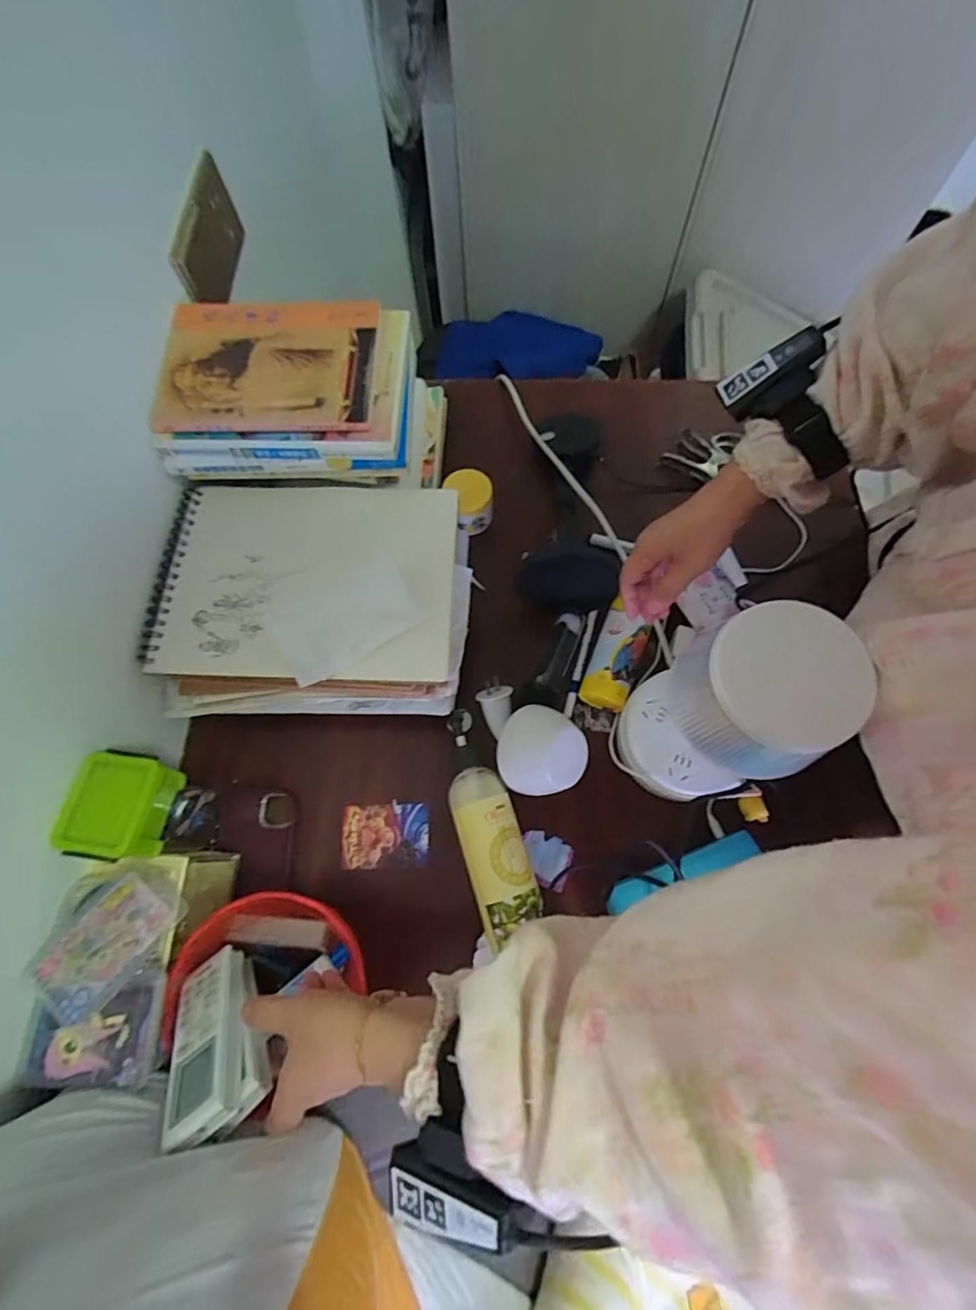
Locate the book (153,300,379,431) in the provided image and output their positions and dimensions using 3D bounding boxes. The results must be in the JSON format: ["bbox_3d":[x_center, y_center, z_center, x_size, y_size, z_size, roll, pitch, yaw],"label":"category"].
[{"bbox_3d":[-0.223,-0.284,0.524,0.217,0.028,0.141,1,71,2],"label":"book"}]

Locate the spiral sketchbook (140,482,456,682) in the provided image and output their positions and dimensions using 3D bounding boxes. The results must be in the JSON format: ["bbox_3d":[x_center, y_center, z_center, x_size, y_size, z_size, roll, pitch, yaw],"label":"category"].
[{"bbox_3d":[-0.182,-0.080,0.529,0.286,0.018,0.211,1,71,2],"label":"spiral sketchbook"}]

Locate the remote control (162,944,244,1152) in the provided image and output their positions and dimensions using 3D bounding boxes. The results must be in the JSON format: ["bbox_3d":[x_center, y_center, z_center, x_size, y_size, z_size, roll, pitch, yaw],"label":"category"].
[{"bbox_3d":[-0.208,0.282,0.392,0.048,0.022,0.123,-28,33,-7],"label":"remote control"}]

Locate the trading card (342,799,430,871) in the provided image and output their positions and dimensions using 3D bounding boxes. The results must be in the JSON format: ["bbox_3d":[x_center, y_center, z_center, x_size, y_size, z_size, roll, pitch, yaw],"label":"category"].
[{"bbox_3d":[-0.105,0.185,0.546,0.088,0.004,0.062,-4,71,1],"label":"trading card"}]

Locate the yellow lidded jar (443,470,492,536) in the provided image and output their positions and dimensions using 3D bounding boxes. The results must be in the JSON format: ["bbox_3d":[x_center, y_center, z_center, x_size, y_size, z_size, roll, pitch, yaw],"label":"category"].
[{"bbox_3d":[-0.021,-0.182,0.628,0.050,0.059,0.052,-1,71,2],"label":"yellow lidded jar"}]

